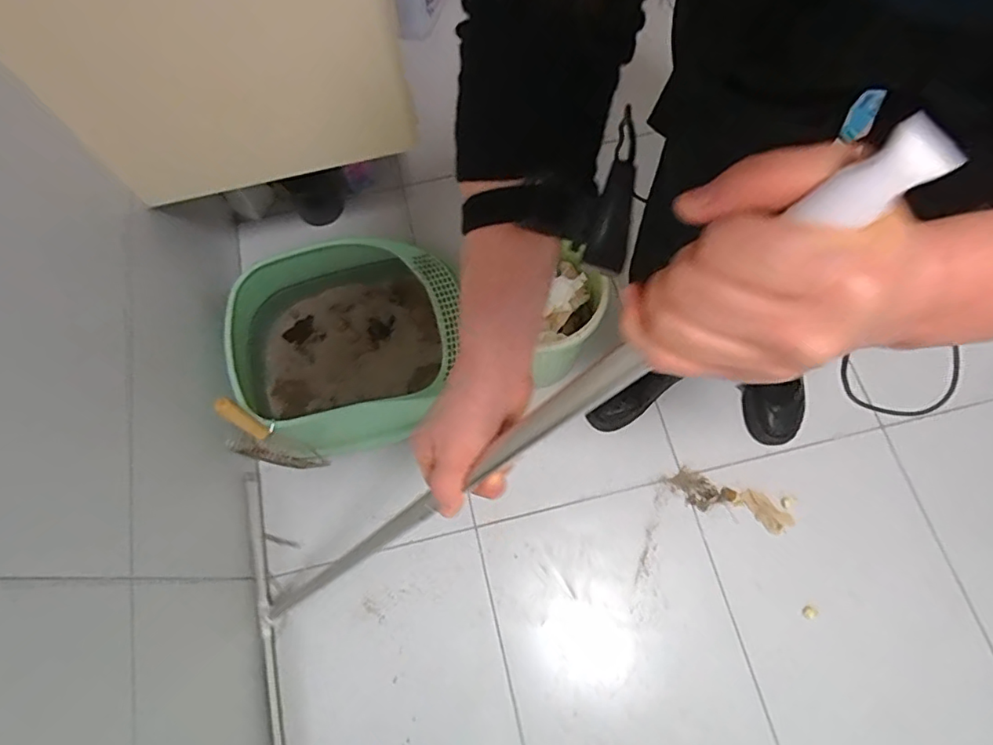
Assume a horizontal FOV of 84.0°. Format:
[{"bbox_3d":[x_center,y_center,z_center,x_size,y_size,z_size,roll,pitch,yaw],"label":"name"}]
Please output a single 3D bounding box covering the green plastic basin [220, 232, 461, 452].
[{"bbox_3d":[-0.279,-0.050,1.059,0.410,0.201,0.382,-1,69,2],"label":"green plastic basin"}]

